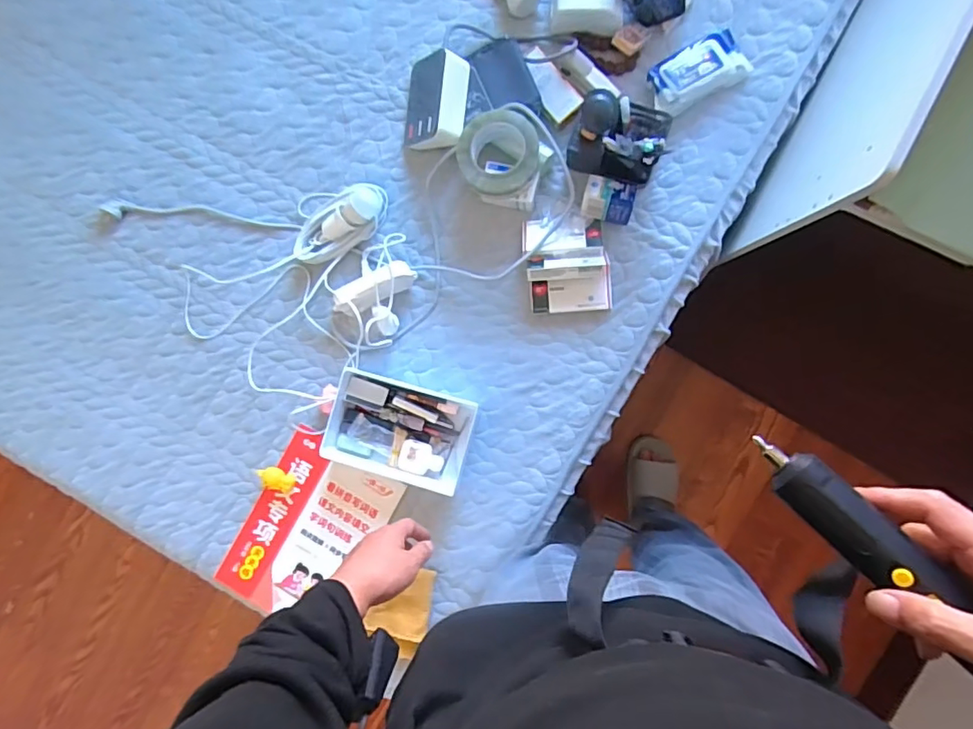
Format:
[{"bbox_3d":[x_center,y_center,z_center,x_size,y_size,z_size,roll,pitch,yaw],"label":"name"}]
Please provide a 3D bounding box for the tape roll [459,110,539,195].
[{"bbox_3d":[0.017,-0.320,0.832,0.118,0.037,0.123,0,92,2],"label":"tape roll"}]

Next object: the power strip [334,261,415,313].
[{"bbox_3d":[-0.181,-0.122,0.890,0.136,0.042,0.055,-23,91,3],"label":"power strip"}]

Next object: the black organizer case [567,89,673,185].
[{"bbox_3d":[0.201,-0.341,0.819,0.140,0.107,0.110,17,92,2],"label":"black organizer case"}]

